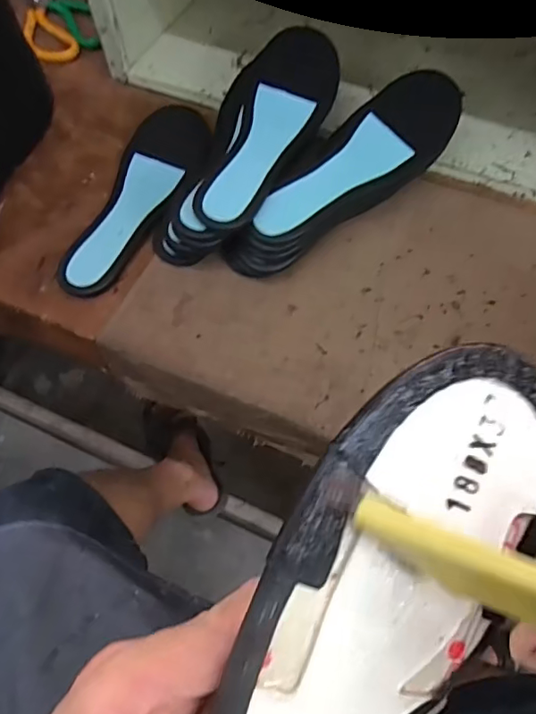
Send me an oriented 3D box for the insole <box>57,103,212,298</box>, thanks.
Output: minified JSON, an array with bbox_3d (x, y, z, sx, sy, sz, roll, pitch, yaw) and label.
[{"bbox_3d":[-0.120,-0.160,0.536,0.079,0.013,0.242,13,65,9],"label":"insole"}]

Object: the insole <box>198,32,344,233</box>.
[{"bbox_3d":[0.007,-0.209,0.494,0.078,0.022,0.228,14,65,9],"label":"insole"}]

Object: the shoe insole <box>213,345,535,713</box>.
[{"bbox_3d":[0.013,0.099,0.158,0.079,0.012,0.222,31,92,-26],"label":"shoe insole"}]

